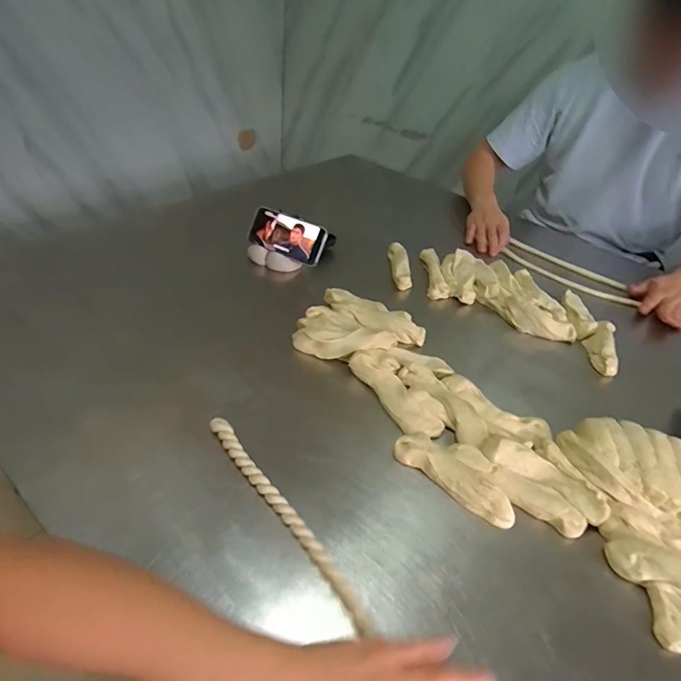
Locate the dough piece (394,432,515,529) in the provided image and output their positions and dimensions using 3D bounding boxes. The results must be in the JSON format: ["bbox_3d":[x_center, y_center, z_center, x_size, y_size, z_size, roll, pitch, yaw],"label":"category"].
[{"bbox_3d":[0.125,0.148,0.475,0.044,0.021,0.136,-30,53,-35],"label":"dough piece"}]

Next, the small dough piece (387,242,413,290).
[{"bbox_3d":[0.110,-0.145,0.812,0.035,0.025,0.126,3,41,-5],"label":"small dough piece"}]

